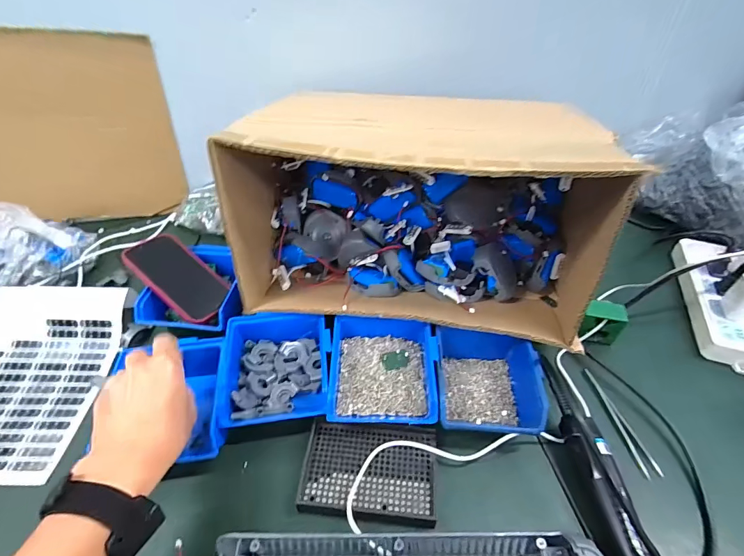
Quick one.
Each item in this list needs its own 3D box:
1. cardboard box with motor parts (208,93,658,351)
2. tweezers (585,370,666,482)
[{"bbox_3d":[0.057,-0.074,0.498,0.409,0.245,0.231,5,44,5],"label":"cardboard box with motor parts"},{"bbox_3d":[0.288,0.164,0.455,0.016,0.008,0.129,-5,45,-6],"label":"tweezers"}]

